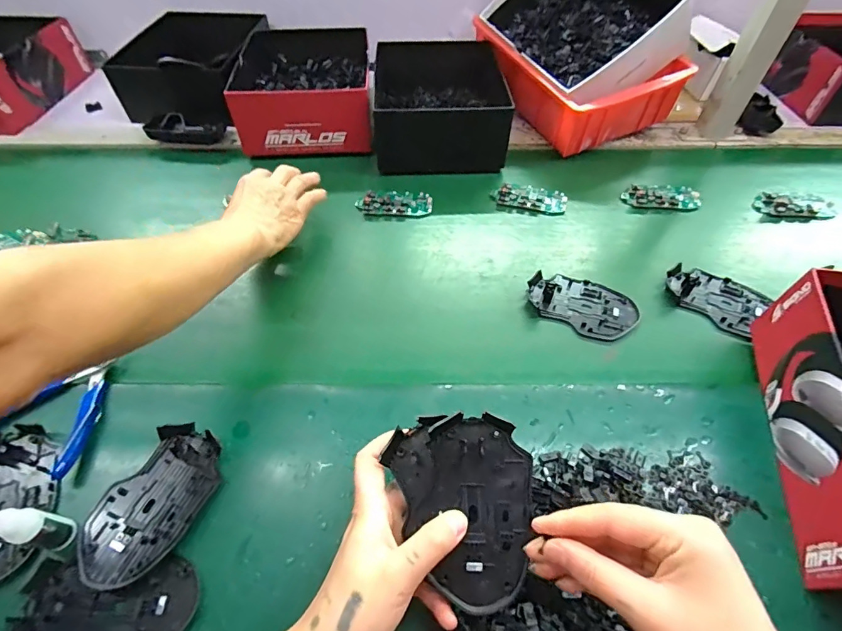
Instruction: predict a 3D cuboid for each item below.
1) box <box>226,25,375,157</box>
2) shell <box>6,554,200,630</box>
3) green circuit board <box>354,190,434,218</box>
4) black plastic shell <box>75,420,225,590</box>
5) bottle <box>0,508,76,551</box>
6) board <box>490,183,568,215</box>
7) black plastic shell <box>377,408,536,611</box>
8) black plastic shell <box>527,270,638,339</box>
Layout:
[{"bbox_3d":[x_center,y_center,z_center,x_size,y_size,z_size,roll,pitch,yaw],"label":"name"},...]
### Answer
[{"bbox_3d":[-0.174,-0.361,0.671,0.189,0.093,0.254,-4,53,-2],"label":"box"},{"bbox_3d":[-0.216,0.207,0.293,0.115,0.011,0.067,-2,53,0],"label":"shell"},{"bbox_3d":[-0.035,-0.149,0.563,0.098,0.014,0.047,1,53,2],"label":"green circuit board"},{"bbox_3d":[-0.208,0.146,0.334,0.074,0.019,0.116,18,56,14],"label":"black plastic shell"},{"bbox_3d":[-0.271,0.145,0.293,0.020,0.068,0.022,12,55,10],"label":"bottle"},{"bbox_3d":[0.145,-0.158,0.569,0.098,0.016,0.042,13,55,10],"label":"board"},{"bbox_3d":[0.025,0.127,0.284,0.094,0.026,0.113,1,72,5],"label":"black plastic shell"},{"bbox_3d":[0.174,-0.013,0.463,0.113,0.011,0.071,23,57,17],"label":"black plastic shell"}]

